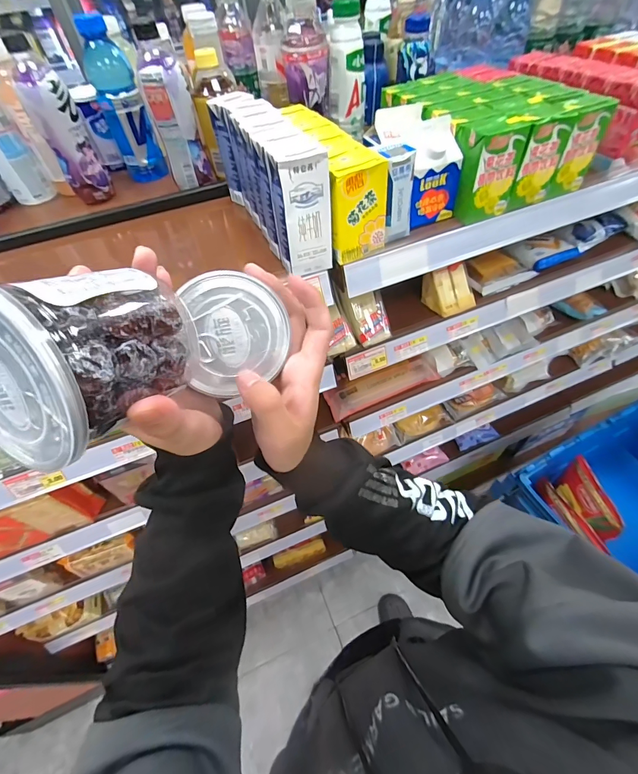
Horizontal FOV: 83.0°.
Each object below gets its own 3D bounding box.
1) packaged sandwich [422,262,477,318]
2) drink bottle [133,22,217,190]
[{"bbox_3d":[0.227,-0.167,0.614,0.076,0.057,0.064,-22,54,-12],"label":"packaged sandwich"},{"bbox_3d":[-0.205,-0.381,0.520,0.060,0.163,0.055,0,53,4],"label":"drink bottle"}]

